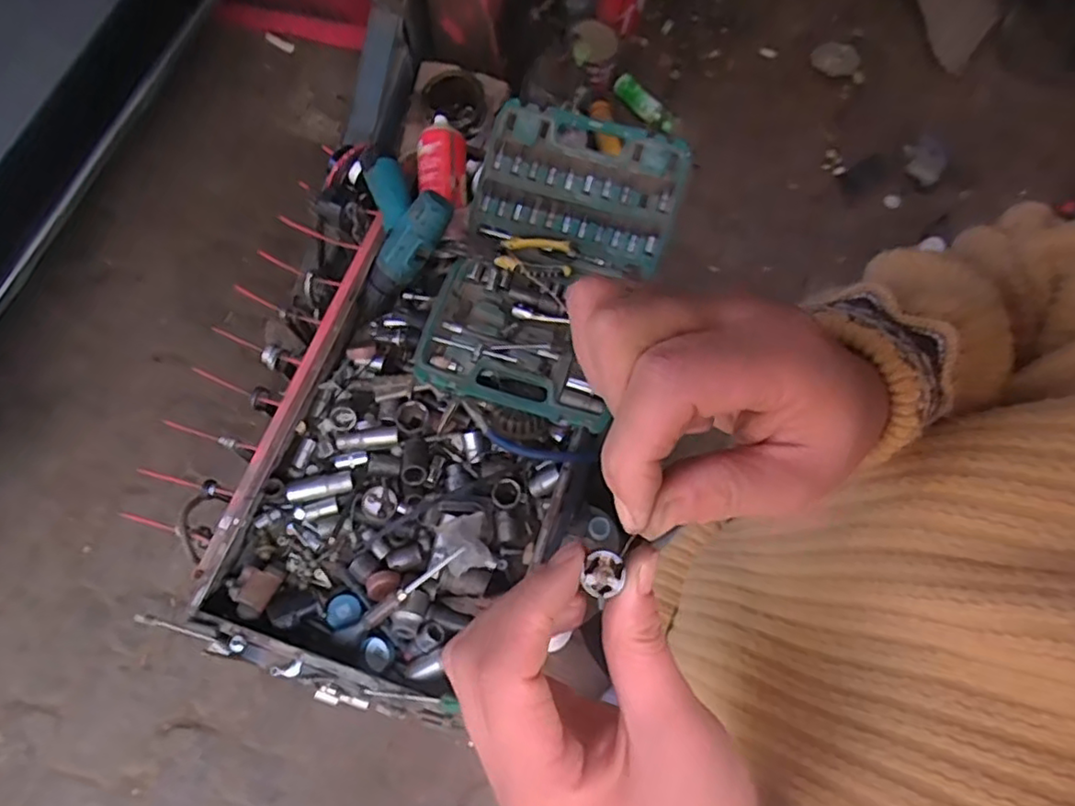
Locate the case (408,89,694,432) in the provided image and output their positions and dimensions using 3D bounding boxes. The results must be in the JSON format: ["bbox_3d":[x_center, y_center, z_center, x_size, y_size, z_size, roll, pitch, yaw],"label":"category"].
[{"bbox_3d":[0.019,-0.173,0.771,0.252,0.050,0.376,16,85,4],"label":"case"}]

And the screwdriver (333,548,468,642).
[{"bbox_3d":[-0.151,0.214,0.696,0.178,0.024,0.015,-37,74,0],"label":"screwdriver"}]

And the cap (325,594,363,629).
[{"bbox_3d":[-0.221,0.236,0.718,0.038,0.009,0.034,-25,73,-9],"label":"cap"}]

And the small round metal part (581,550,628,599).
[{"bbox_3d":[0.022,0.056,0.205,0.012,0.004,0.015,26,72,8],"label":"small round metal part"}]

